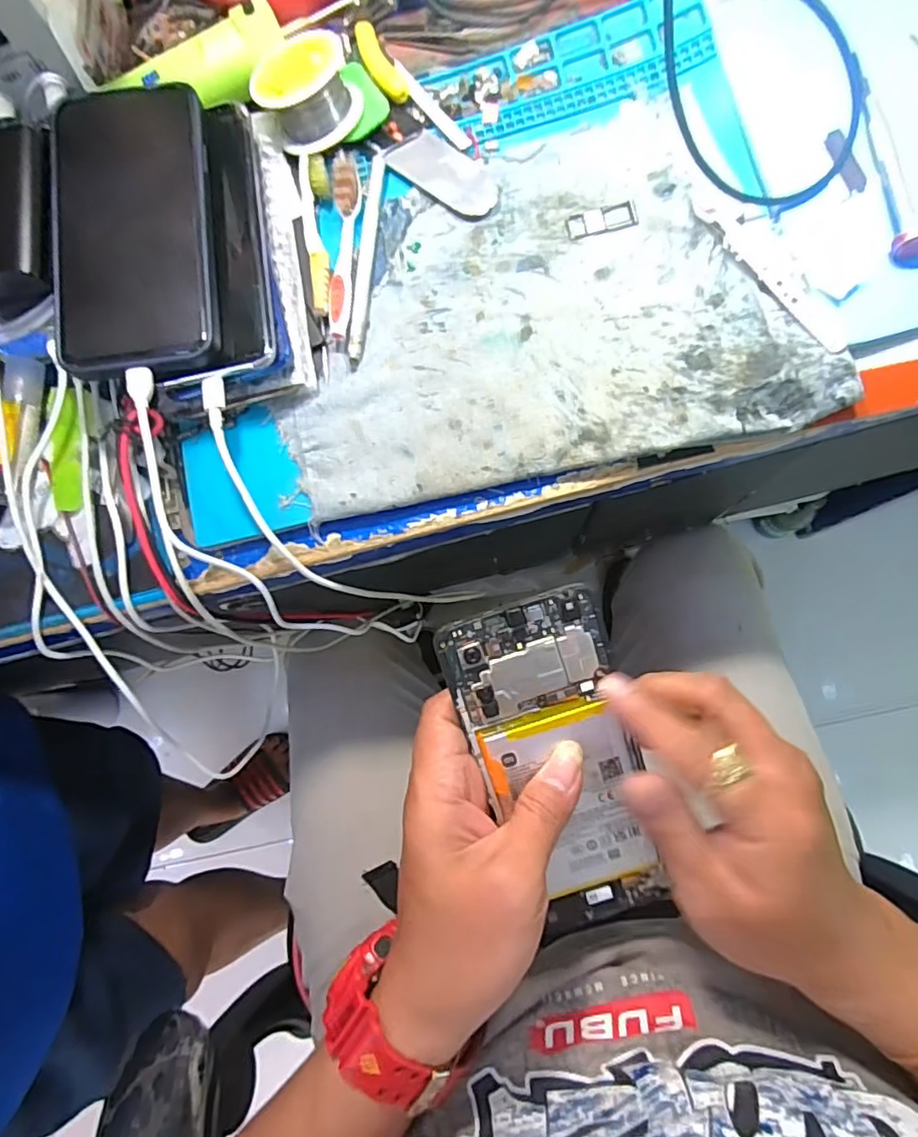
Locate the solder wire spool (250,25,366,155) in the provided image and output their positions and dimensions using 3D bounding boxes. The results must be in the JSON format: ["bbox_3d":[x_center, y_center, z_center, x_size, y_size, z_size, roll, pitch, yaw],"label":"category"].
[{"bbox_3d":[-0.086,-0.270,0.325,0.053,0.026,0.052,-1,82,6],"label":"solder wire spool"}]

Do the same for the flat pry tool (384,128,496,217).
[{"bbox_3d":[-0.006,-0.226,0.333,0.066,0.004,0.030,41,90,7],"label":"flat pry tool"}]

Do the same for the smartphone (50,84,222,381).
[{"bbox_3d":[-0.173,-0.184,0.309,0.082,0.011,0.172,-7,81,2],"label":"smartphone"}]

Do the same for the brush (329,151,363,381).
[{"bbox_3d":[-0.066,-0.175,0.329,0.016,0.009,0.132,0,82,6],"label":"brush"}]

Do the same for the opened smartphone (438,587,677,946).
[{"bbox_3d":[0.051,0.095,0.272,0.070,0.012,0.172,-20,101,4],"label":"opened smartphone"}]

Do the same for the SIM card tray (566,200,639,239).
[{"bbox_3d":[0.080,-0.196,0.326,0.039,0.004,0.015,-10,81,4],"label":"SIM card tray"}]

